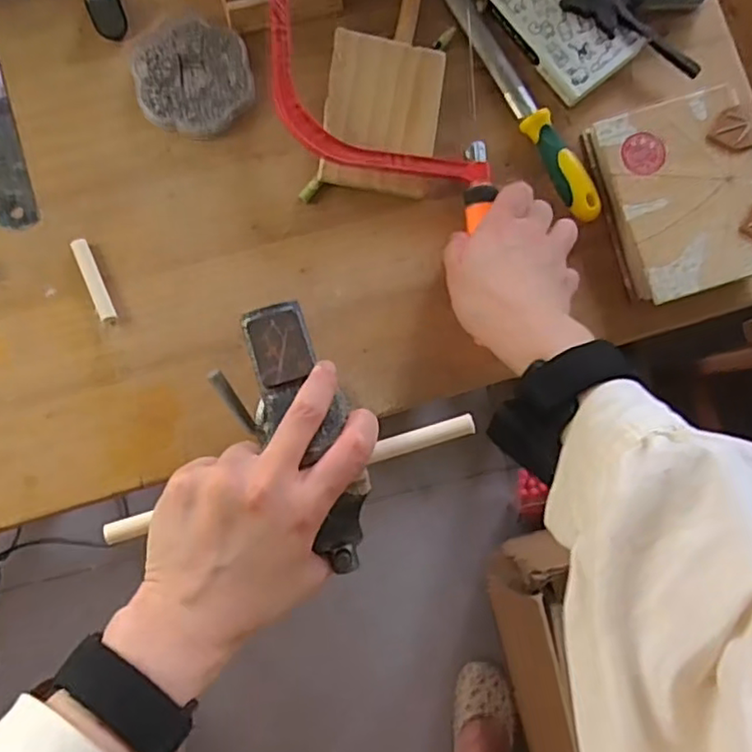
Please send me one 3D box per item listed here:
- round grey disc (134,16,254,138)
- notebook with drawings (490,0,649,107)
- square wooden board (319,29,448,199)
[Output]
[{"bbox_3d":[-0.122,-0.200,0.432,0.073,0.012,0.075,-12,86,-7],"label":"round grey disc"},{"bbox_3d":[0.135,-0.249,0.456,0.066,0.018,0.095,-38,89,-8],"label":"notebook with drawings"},{"bbox_3d":[0.005,-0.173,0.426,0.074,0.010,0.098,6,91,-12],"label":"square wooden board"}]

